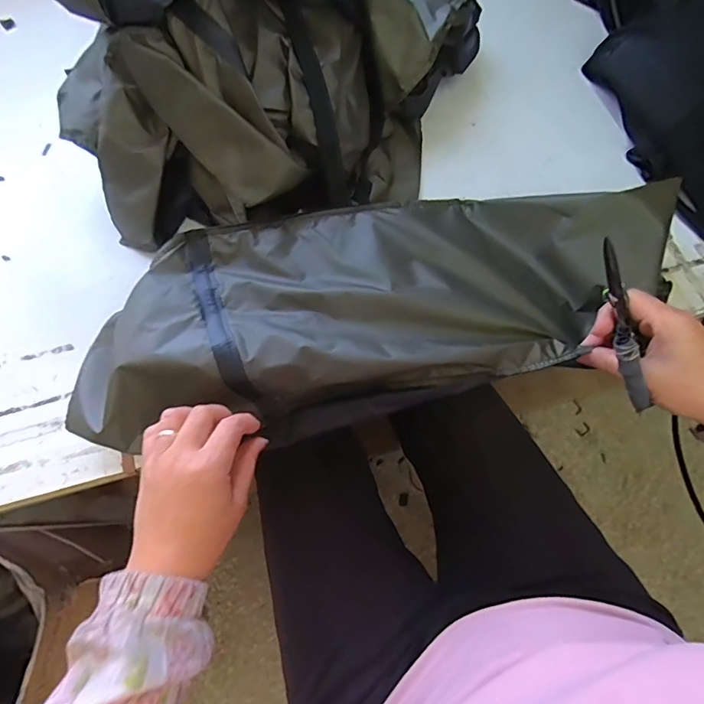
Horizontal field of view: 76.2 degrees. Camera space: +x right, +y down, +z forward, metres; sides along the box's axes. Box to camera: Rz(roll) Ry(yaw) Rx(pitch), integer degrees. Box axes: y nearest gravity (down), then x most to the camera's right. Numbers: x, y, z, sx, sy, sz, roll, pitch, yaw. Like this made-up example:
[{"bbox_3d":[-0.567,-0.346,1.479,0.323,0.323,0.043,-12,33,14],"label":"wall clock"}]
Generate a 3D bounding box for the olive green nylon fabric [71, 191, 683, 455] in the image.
[{"bbox_3d":[0.031,-0.046,0.430,0.547,0.086,0.210,-14,71,-9],"label":"olive green nylon fabric"}]

